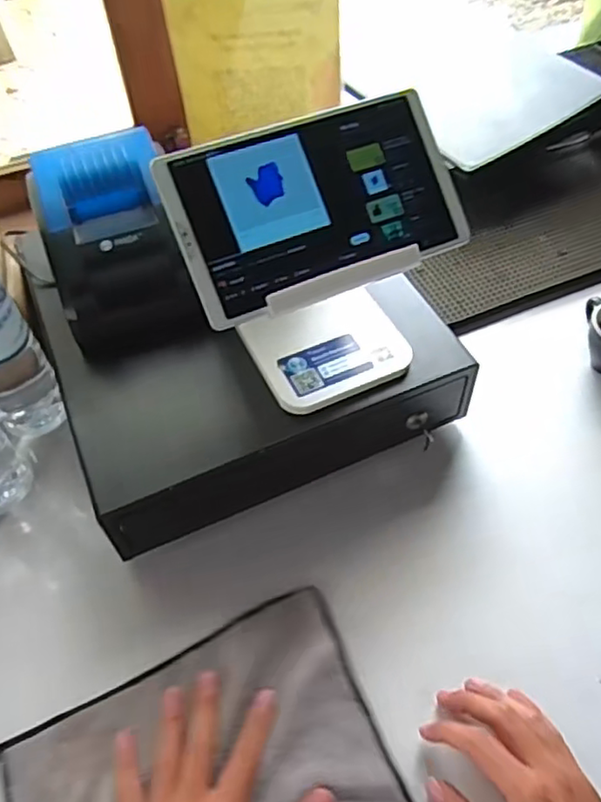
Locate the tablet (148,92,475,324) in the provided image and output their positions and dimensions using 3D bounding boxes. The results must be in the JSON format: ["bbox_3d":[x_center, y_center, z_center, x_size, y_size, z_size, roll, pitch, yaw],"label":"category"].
[{"bbox_3d":[0.013,-0.143,0.459,0.207,0.006,0.121,-22,93,-14],"label":"tablet"}]

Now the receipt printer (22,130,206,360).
[{"bbox_3d":[-0.167,-0.141,0.567,0.122,0.108,0.168,-17,54,-11],"label":"receipt printer"}]

